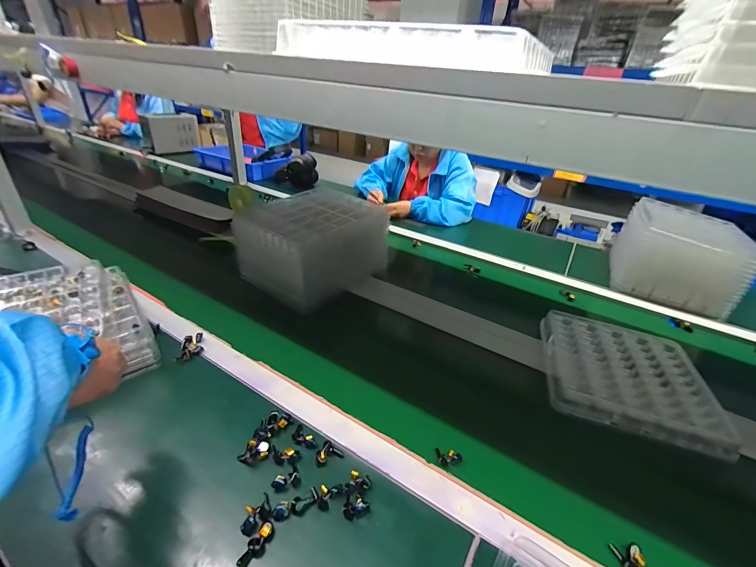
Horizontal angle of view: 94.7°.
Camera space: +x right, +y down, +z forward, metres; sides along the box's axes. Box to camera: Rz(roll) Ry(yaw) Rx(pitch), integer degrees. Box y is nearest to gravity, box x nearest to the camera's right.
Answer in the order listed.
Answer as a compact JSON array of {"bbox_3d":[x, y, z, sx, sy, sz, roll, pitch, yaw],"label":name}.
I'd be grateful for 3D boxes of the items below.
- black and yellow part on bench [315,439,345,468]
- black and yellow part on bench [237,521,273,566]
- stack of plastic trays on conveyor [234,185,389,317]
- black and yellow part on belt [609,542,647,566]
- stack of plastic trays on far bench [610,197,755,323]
[{"bbox_3d":[-0.067,0.237,0.477,0.031,0.012,0.031,21,35,21],"label":"black and yellow part on bench"},{"bbox_3d":[-0.135,0.289,0.386,0.013,0.016,0.048,19,34,18],"label":"black and yellow part on bench"},{"bbox_3d":[-0.158,-0.113,0.855,0.245,0.162,0.314,31,39,32],"label":"stack of plastic trays on conveyor"},{"bbox_3d":[0.295,0.320,0.408,0.033,0.006,0.027,4,33,-6],"label":"black and yellow part on belt"},{"bbox_3d":[0.797,-0.067,0.937,0.242,0.202,0.232,22,35,21],"label":"stack of plastic trays on far bench"}]

